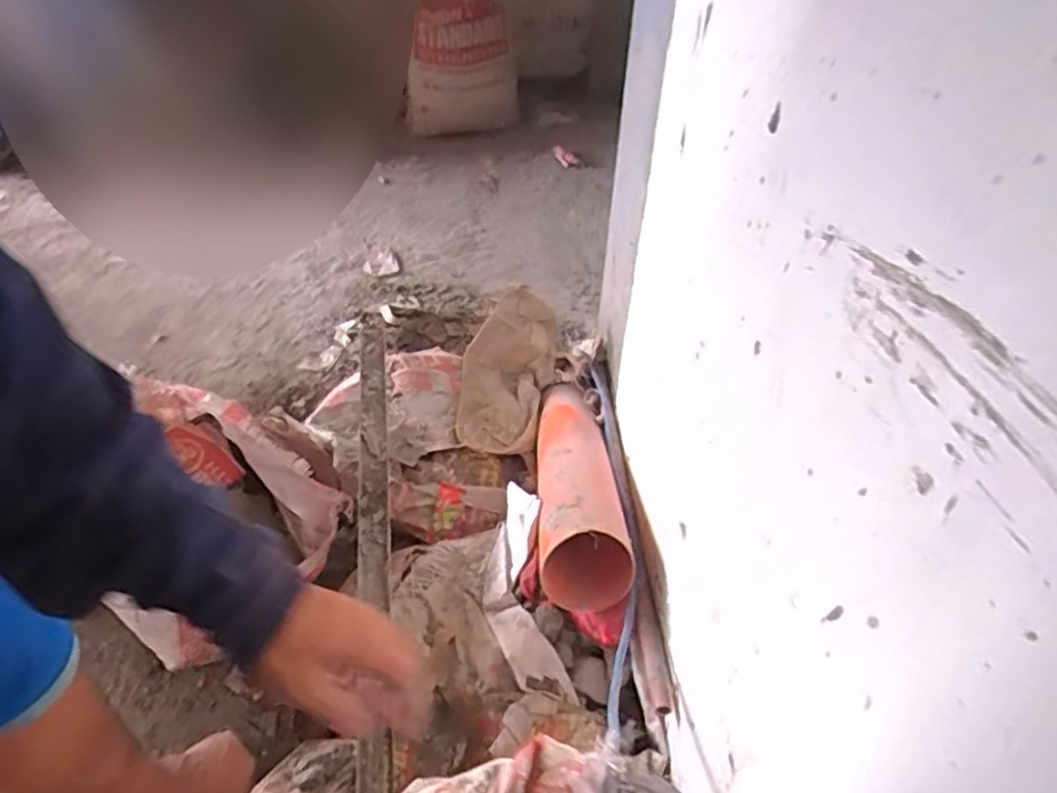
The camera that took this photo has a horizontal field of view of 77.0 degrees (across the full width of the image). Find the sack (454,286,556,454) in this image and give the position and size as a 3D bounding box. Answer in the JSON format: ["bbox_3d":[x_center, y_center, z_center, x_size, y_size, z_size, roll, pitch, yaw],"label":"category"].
[{"bbox_3d":[-0.042,-0.037,1.142,0.152,0.101,0.309,9,62,8],"label":"sack"}]

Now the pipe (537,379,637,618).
[{"bbox_3d":[0.069,0.093,0.941,0.116,0.116,0.487,3,26,2],"label":"pipe"}]

